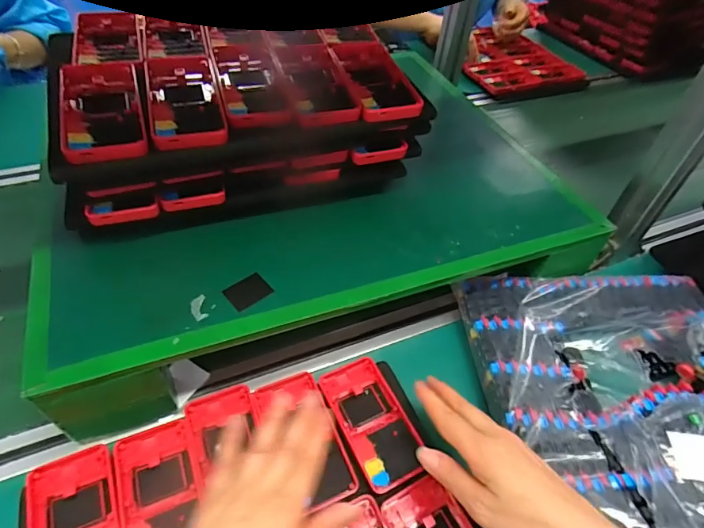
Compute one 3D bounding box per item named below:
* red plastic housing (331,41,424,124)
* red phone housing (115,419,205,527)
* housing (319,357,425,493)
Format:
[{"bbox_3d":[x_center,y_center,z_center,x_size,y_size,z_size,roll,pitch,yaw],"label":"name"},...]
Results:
[{"bbox_3d":[0.025,-0.190,0.457,0.063,0.009,0.122,-12,58,-14],"label":"red plastic housing"},{"bbox_3d":[-0.156,0.191,0.367,0.062,0.009,0.118,-14,49,-19],"label":"red phone housing"},{"bbox_3d":[0.019,0.150,0.429,0.062,0.016,0.121,-16,50,-21],"label":"housing"}]

